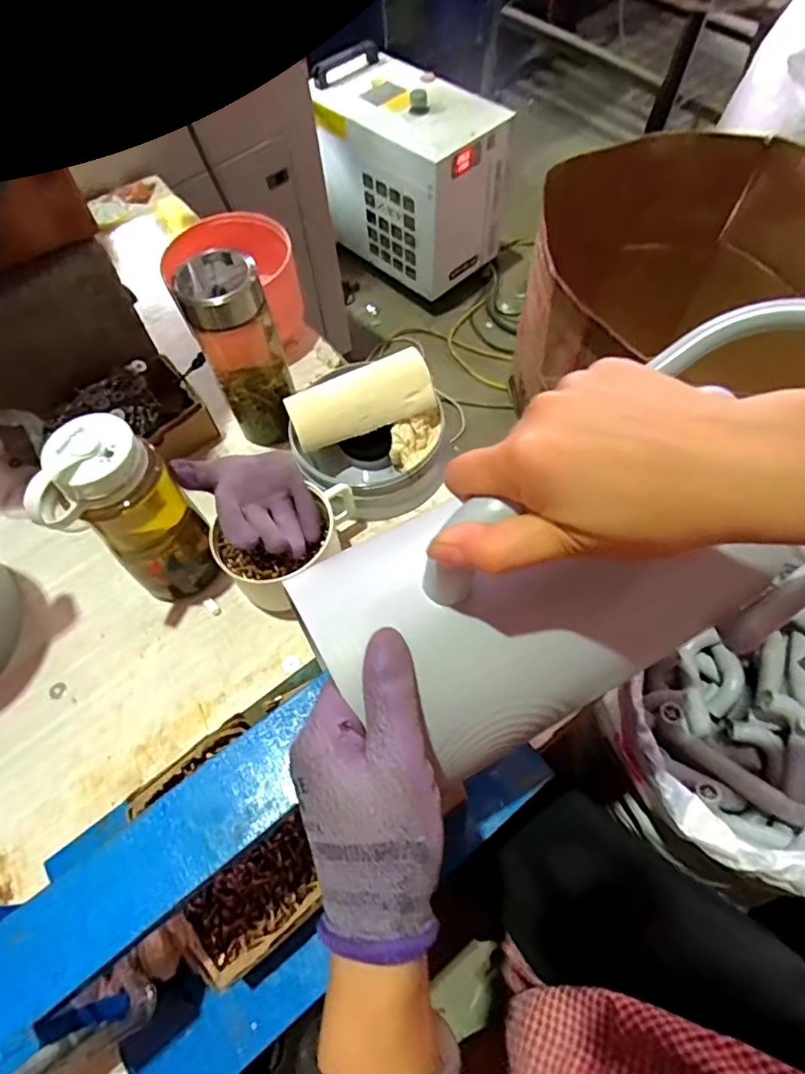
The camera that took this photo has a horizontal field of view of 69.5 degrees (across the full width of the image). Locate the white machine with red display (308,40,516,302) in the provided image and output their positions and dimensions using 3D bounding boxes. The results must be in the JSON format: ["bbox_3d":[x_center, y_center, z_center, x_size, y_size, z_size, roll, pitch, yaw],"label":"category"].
[{"bbox_3d":[0.013,-0.993,1.614,0.489,0.403,0.285,35,69,19],"label":"white machine with red display"}]

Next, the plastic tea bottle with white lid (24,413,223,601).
[{"bbox_3d":[-0.226,-0.015,0.497,0.086,0.185,0.078,-25,63,-10],"label":"plastic tea bottle with white lid"}]

